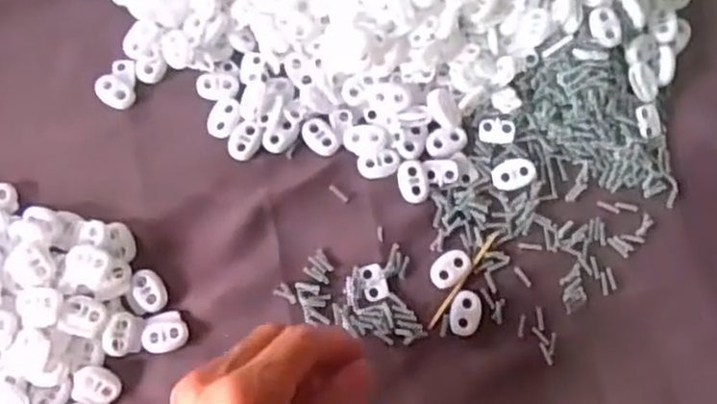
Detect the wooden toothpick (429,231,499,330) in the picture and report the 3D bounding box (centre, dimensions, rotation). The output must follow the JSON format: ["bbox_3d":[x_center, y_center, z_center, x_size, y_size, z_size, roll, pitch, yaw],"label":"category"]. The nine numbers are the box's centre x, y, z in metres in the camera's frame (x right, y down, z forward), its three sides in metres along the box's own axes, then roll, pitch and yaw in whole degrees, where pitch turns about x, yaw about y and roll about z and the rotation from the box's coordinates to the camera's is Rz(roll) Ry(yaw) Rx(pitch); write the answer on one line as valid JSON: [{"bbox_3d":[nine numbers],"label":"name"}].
[{"bbox_3d":[0.055,0.040,0.373,0.004,0.004,0.061,36,80,6],"label":"wooden toothpick"}]

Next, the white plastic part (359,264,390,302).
[{"bbox_3d":[0.008,0.041,0.372,0.013,0.004,0.019,-21,79,-6],"label":"white plastic part"}]

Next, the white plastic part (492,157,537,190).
[{"bbox_3d":[0.083,-0.015,0.384,0.022,0.004,0.016,-17,79,-5],"label":"white plastic part"}]

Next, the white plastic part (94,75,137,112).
[{"bbox_3d":[-0.134,-0.060,0.395,0.022,0.005,0.015,35,79,6],"label":"white plastic part"}]

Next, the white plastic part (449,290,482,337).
[{"bbox_3d":[0.055,0.057,0.369,0.016,0.004,0.023,11,78,1],"label":"white plastic part"}]

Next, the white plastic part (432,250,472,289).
[{"bbox_3d":[0.048,0.034,0.373,0.023,0.004,0.015,-33,81,-8],"label":"white plastic part"}]

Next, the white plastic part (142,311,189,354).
[{"bbox_3d":[-0.098,0.066,0.365,0.022,0.004,0.020,-17,79,-5],"label":"white plastic part"}]

